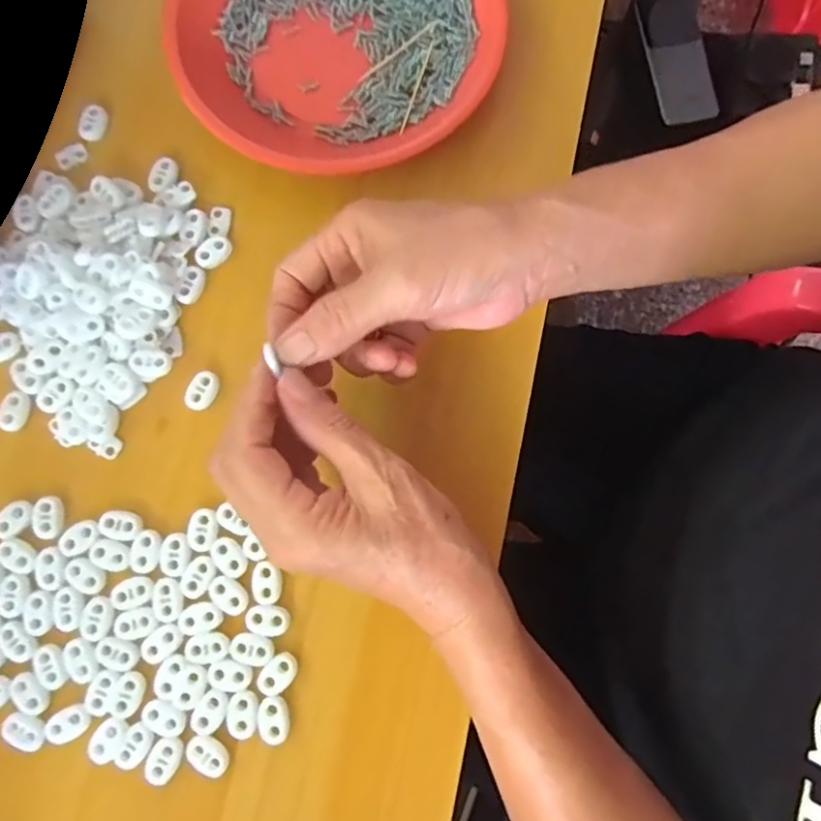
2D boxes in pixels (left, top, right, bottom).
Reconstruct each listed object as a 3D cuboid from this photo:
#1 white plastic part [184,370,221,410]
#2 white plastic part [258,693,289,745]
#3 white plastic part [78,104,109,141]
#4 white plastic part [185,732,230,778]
[{"bbox_3d":[-0.117,-0.011,0.335,0.014,0.008,0.022,18,80,3],"label":"white plastic part"},{"bbox_3d":[-0.069,0.157,0.302,0.015,0.004,0.022,-6,80,-1],"label":"white plastic part"},{"bbox_3d":[-0.193,-0.175,0.363,0.014,0.007,0.021,13,80,2],"label":"white plastic part"},{"bbox_3d":[-0.102,0.174,0.301,0.022,0.005,0.015,32,81,6],"label":"white plastic part"}]

